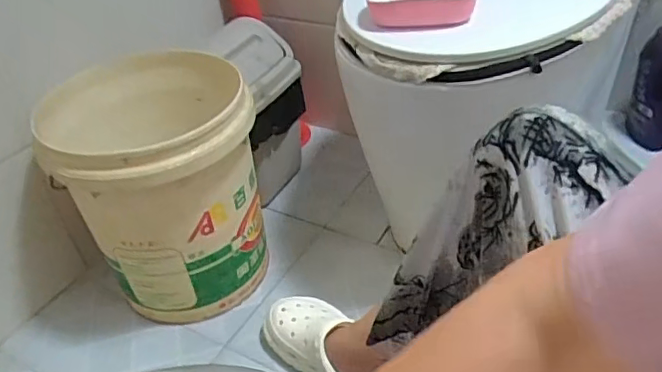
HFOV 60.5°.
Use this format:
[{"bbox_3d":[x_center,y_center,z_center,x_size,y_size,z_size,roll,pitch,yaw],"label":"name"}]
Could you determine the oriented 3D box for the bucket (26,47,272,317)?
[{"bbox_3d":[-0.233,0.024,0.889,0.252,0.359,0.265,-5,37,4],"label":"bucket"}]

